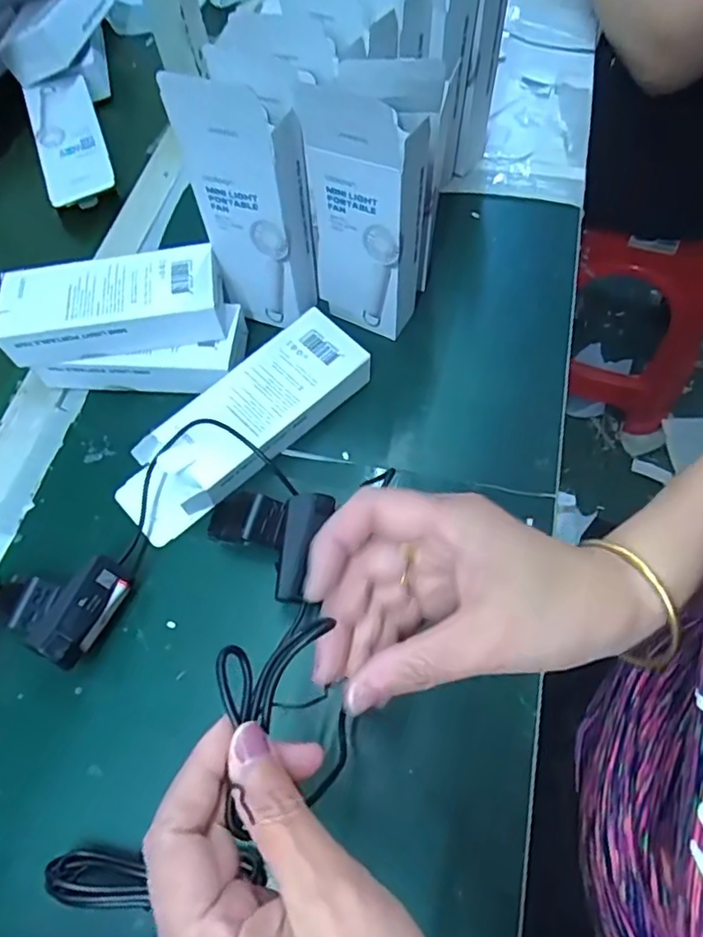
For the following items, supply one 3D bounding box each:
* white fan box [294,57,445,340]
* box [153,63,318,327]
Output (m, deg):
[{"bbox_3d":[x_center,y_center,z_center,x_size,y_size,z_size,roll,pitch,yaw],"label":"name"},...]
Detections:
[{"bbox_3d":[0.014,-0.185,0.435,0.075,0.205,0.055,17,66,12],"label":"white fan box"},{"bbox_3d":[-0.070,-0.185,0.425,0.075,0.194,0.033,8,64,8],"label":"box"}]

